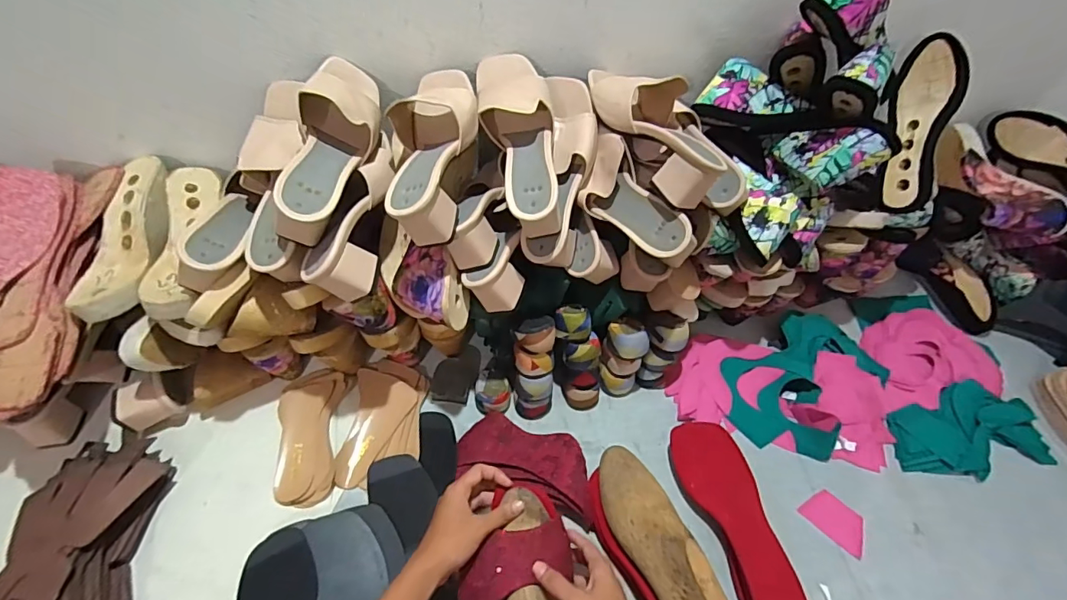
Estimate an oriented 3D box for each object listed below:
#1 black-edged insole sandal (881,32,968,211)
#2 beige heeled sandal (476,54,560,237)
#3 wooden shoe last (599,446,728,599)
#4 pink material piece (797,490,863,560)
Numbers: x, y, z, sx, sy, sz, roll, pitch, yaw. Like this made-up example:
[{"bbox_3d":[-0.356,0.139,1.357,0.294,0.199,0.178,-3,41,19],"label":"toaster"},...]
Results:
[{"bbox_3d":[0.517,-0.225,0.657,0.066,0.073,0.225,12,87,4],"label":"black-edged insole sandal"},{"bbox_3d":[-0.015,-0.195,0.585,0.085,0.086,0.230,-9,74,-10],"label":"beige heeled sandal"},{"bbox_3d":[0.139,0.267,0.544,0.066,0.078,0.234,-18,44,-15],"label":"wooden shoe last"},{"bbox_3d":[0.395,0.286,0.643,0.058,0.005,0.077,-36,63,-28],"label":"pink material piece"}]

